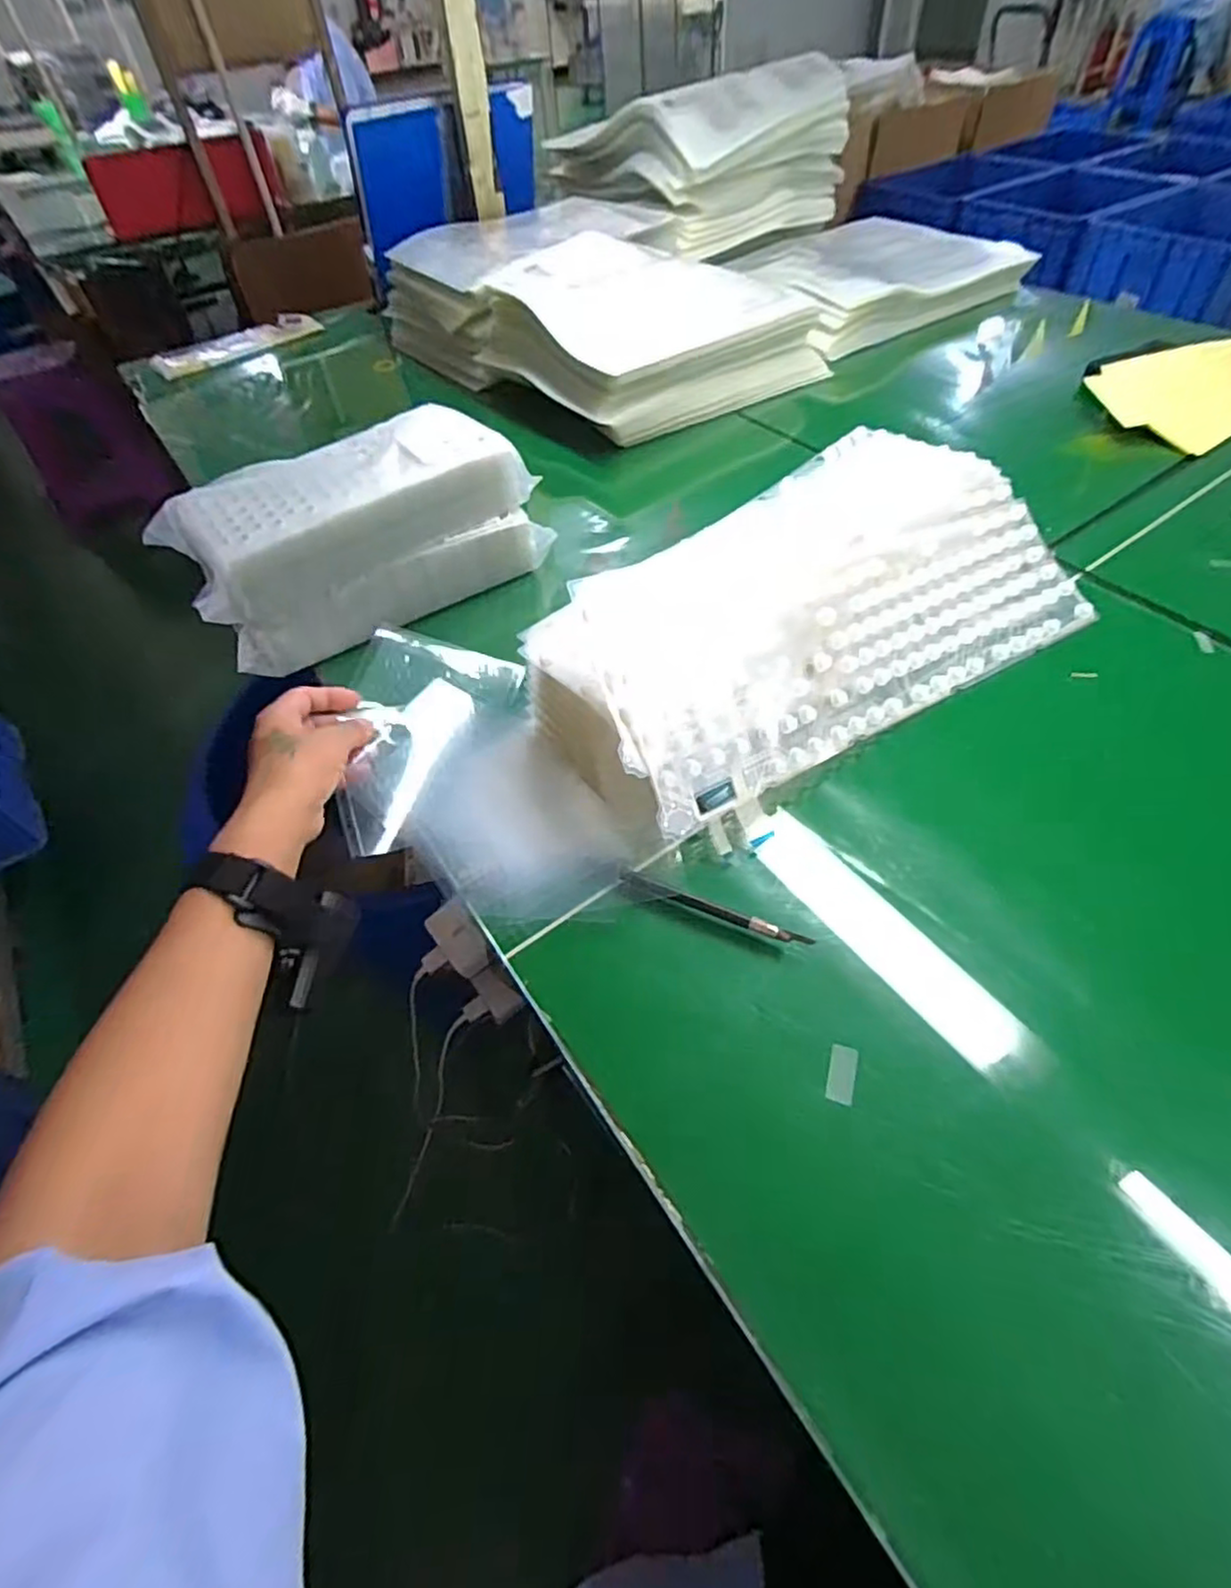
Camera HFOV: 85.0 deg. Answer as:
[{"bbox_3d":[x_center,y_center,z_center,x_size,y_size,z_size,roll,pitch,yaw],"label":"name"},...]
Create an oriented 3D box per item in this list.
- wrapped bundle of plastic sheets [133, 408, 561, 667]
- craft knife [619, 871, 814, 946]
[{"bbox_3d":[-0.223,-0.222,0.596,0.297,0.137,0.116,-33,56,-19],"label":"wrapped bundle of plastic sheets"},{"bbox_3d":[0.060,0.071,0.412,0.121,0.006,0.009,18,56,18],"label":"craft knife"}]

